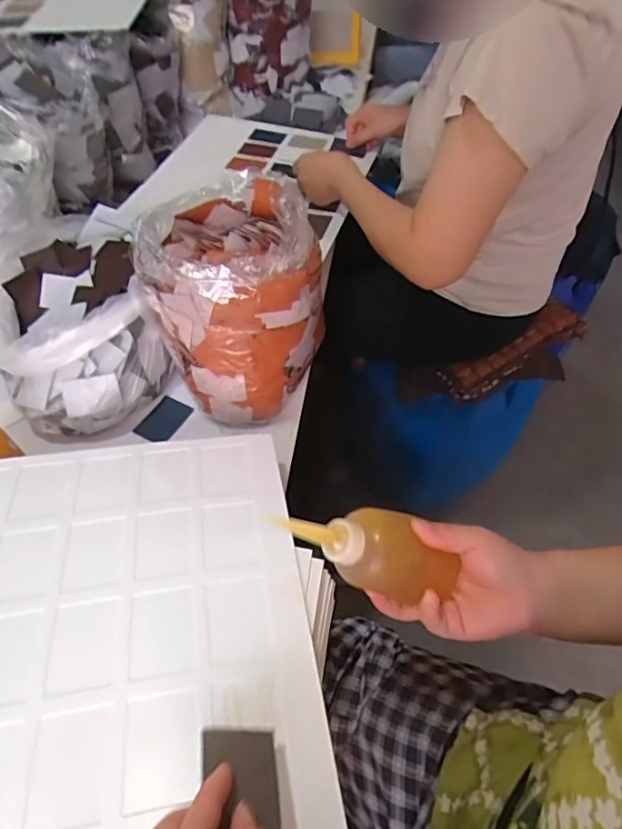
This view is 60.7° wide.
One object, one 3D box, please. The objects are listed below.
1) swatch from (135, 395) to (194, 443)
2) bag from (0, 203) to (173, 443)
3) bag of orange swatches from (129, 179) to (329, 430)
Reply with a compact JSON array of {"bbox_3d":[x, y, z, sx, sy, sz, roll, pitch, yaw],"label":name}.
[{"bbox_3d":[-0.189,0.008,0.681,0.046,0.008,0.070,25,57,19],"label":"swatch"},{"bbox_3d":[-0.309,-0.123,0.686,0.202,0.132,0.286,-18,54,-13],"label":"bag"},{"bbox_3d":[-0.091,-0.136,0.633,0.197,0.208,0.195,-6,52,-4],"label":"bag of orange swatches"}]

